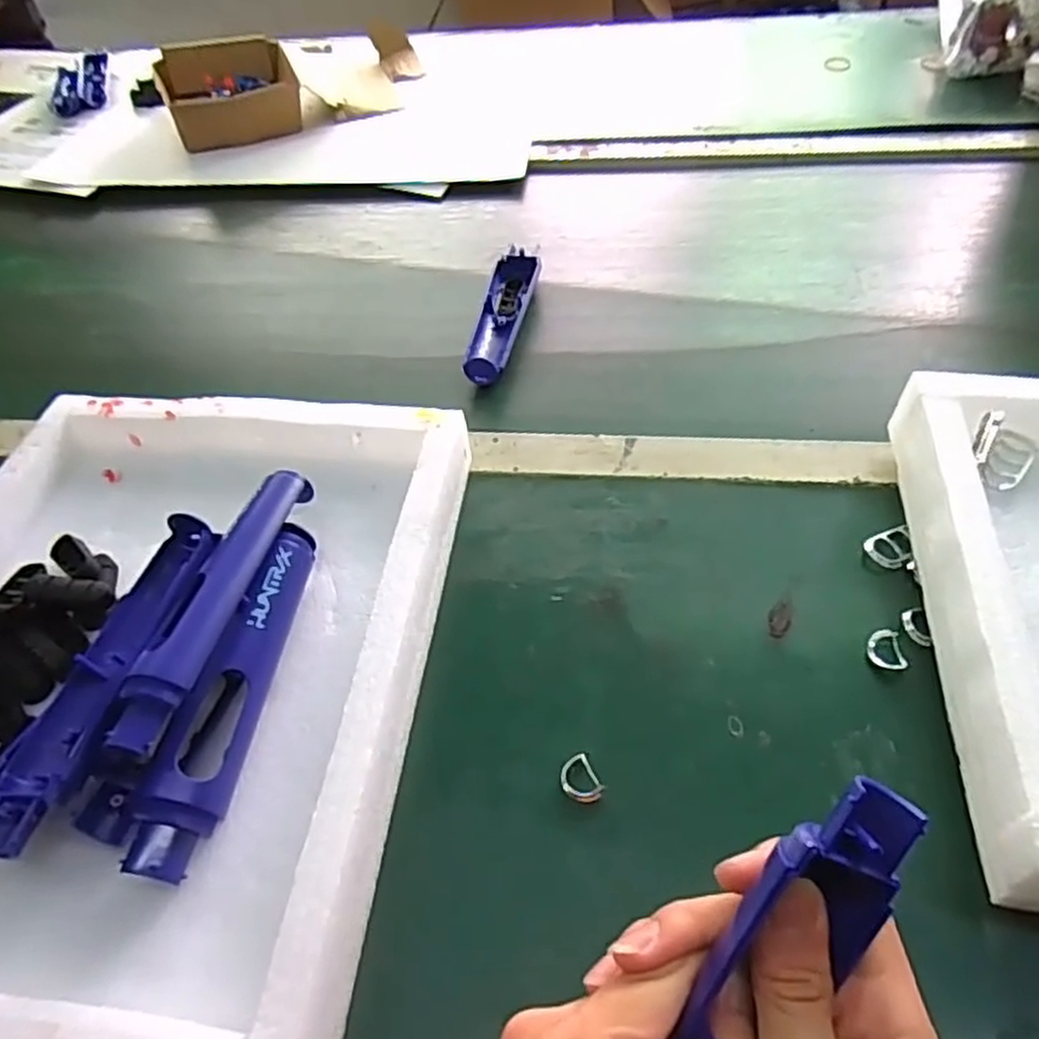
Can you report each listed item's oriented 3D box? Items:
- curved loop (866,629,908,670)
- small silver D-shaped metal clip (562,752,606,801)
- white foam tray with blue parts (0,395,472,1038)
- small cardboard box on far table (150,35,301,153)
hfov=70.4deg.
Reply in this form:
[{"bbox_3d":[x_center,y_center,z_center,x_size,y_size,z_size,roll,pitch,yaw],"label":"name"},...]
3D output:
[{"bbox_3d":[0.189,0.067,0.382,0.017,0.004,0.022,0,49,4],"label":"curved loop"},{"bbox_3d":[0.029,0.124,0.350,0.017,0.004,0.022,-26,52,-18],"label":"small silver D-shaped metal clip"},{"bbox_3d":[-0.198,0.063,0.383,0.295,0.057,0.356,4,49,7],"label":"white foam tray with blue parts"},{"bbox_3d":[-0.341,-0.505,0.871,0.152,0.062,0.173,-18,51,-10],"label":"small cardboard box on far table"}]

